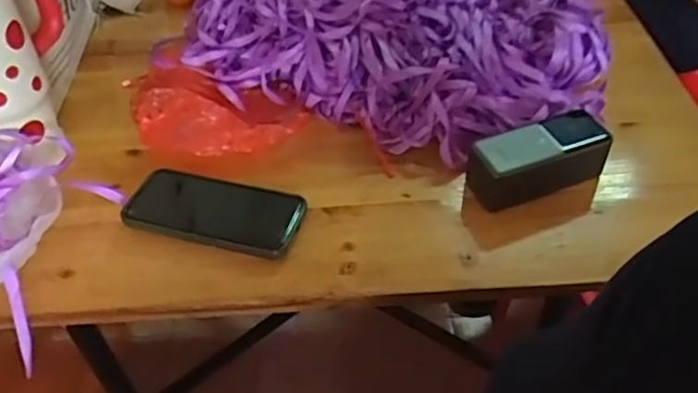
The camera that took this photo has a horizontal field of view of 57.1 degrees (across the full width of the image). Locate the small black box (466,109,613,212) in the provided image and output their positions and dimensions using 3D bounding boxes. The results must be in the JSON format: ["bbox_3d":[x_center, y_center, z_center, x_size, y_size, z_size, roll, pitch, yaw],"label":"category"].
[{"bbox_3d":[0.178,-0.034,0.618,0.152,0.055,0.065,-16,47,-13],"label":"small black box"}]

